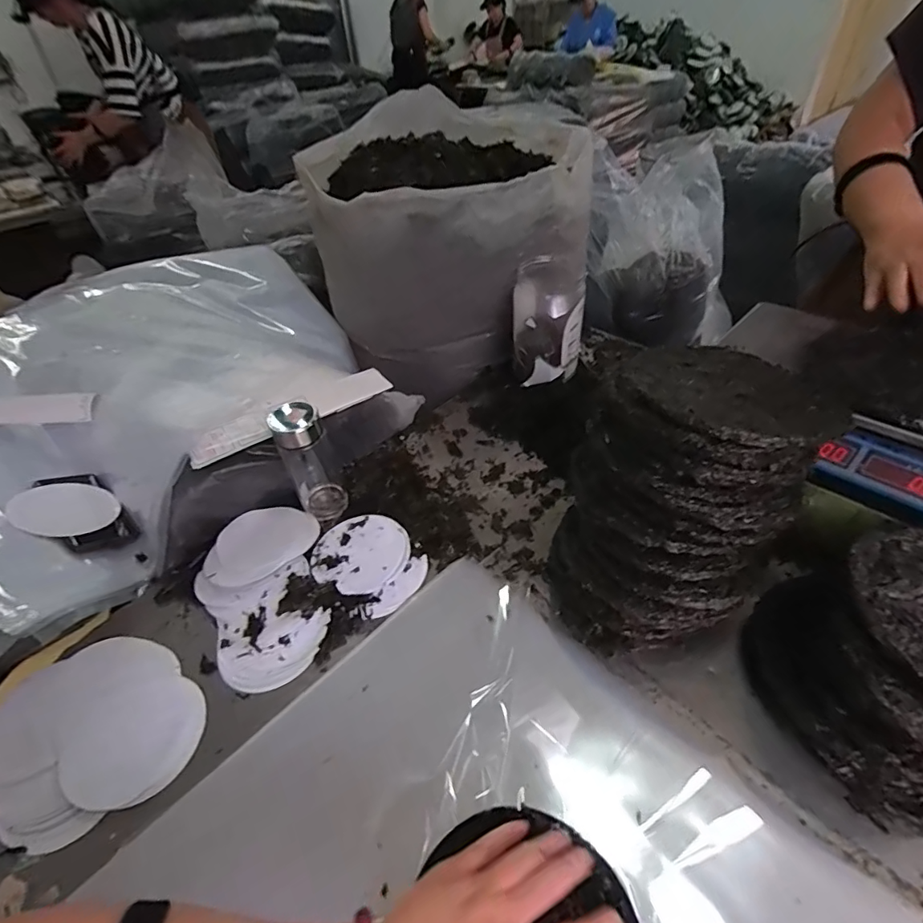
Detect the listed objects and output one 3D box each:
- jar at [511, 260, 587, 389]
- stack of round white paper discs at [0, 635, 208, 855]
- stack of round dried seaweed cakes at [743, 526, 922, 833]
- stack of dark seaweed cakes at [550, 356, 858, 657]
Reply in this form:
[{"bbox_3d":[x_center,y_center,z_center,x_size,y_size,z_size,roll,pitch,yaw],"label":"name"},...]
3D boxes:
[{"bbox_3d":[0.153,-0.242,0.866,0.121,0.178,0.106,1,44,8],"label":"jar"},{"bbox_3d":[-0.387,0.281,0.514,0.212,0.009,0.178,30,50,32],"label":"stack of round white paper discs"},{"bbox_3d":[0.424,0.191,0.449,0.245,0.129,0.220,-6,42,-3],"label":"stack of round dried seaweed cakes"},{"bbox_3d":[0.238,0.039,0.534,0.276,0.264,0.198,-27,47,-24],"label":"stack of dark seaweed cakes"}]

